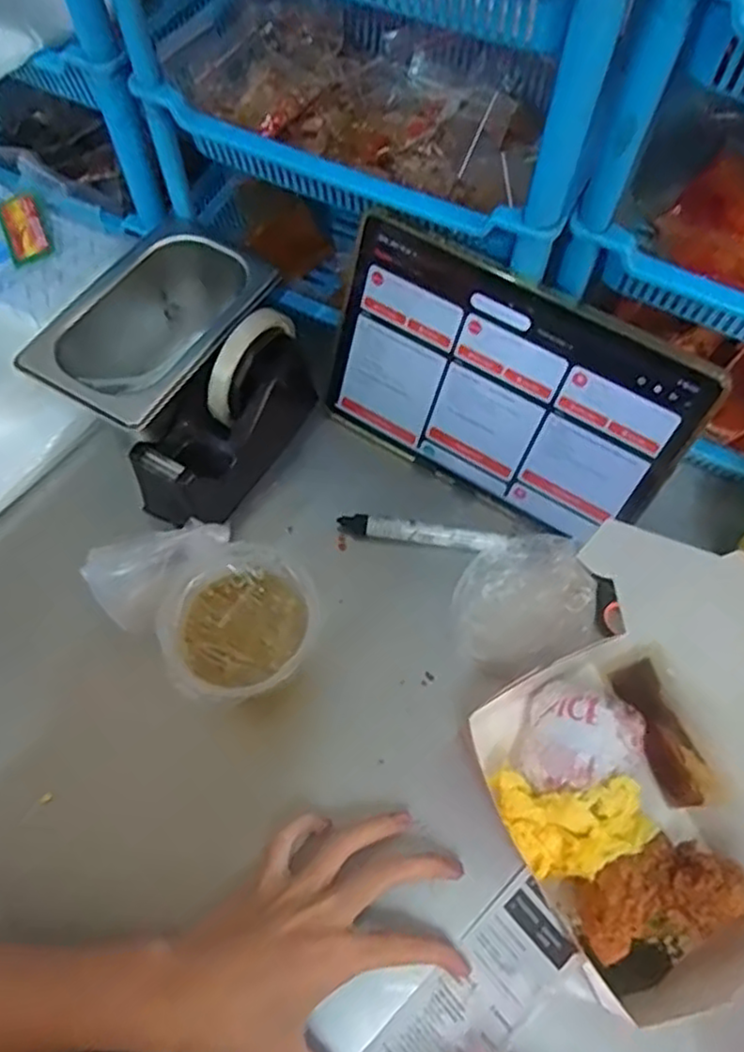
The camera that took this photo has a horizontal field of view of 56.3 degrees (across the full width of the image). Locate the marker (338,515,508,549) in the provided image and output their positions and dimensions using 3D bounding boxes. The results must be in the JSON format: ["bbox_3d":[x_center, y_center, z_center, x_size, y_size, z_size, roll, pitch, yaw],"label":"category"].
[{"bbox_3d":[0.038,0.005,0.520,0.123,0.011,0.015,7,64,3],"label":"marker"}]

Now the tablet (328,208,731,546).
[{"bbox_3d":[0.088,-0.088,0.492,0.246,0.168,0.010,30,46,12],"label":"tablet"}]

